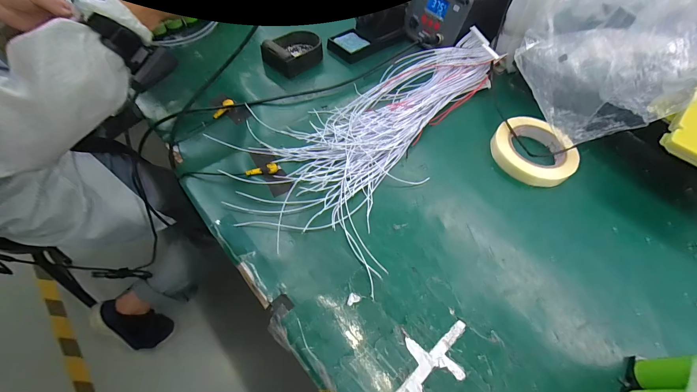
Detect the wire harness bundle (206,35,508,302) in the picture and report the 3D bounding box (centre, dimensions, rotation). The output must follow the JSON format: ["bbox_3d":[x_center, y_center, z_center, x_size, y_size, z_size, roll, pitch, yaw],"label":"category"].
[{"bbox_3d":[0.029,-0.132,0.476,0.277,0.050,0.483,28,59,15],"label":"wire harness bundle"}]

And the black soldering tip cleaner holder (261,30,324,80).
[{"bbox_3d":[-0.094,-0.264,0.563,0.086,0.033,0.101,40,64,21],"label":"black soldering tip cleaner holder"}]

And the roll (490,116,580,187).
[{"bbox_3d":[0.278,-0.069,0.462,0.117,0.030,0.117,1,57,-2],"label":"roll"}]

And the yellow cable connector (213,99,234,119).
[{"bbox_3d":[-0.196,-0.137,0.481,0.013,0.006,0.042,20,57,10],"label":"yellow cable connector"}]

